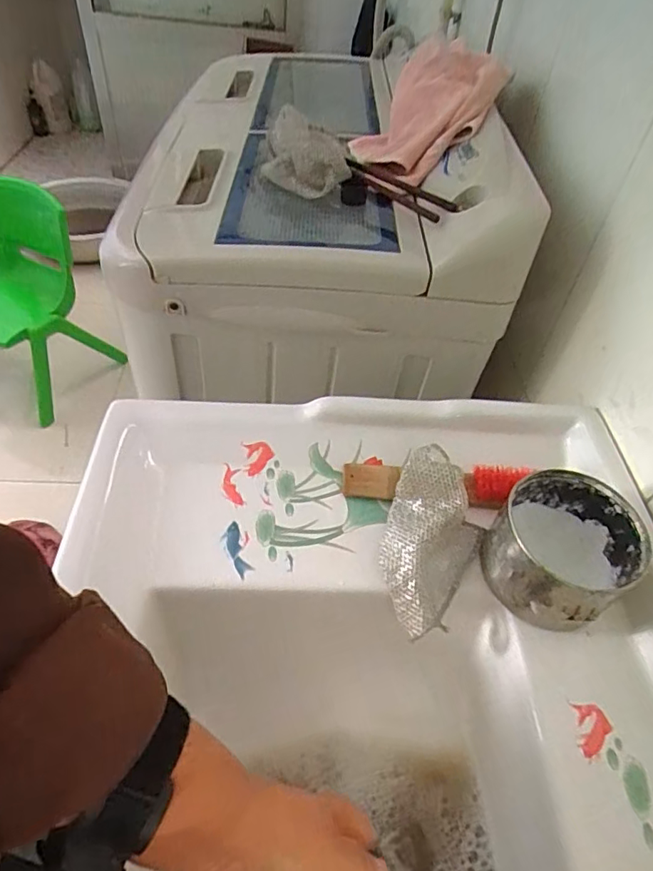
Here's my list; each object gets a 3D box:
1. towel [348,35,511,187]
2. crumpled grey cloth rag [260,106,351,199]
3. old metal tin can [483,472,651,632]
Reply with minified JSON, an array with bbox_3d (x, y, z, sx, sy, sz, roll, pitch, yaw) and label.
[{"bbox_3d":[0.117,-0.392,0.647,0.158,0.035,0.185,31,88,35],"label":"towel"},{"bbox_3d":[-0.026,-0.325,0.605,0.128,0.069,0.063,37,55,25],"label":"crumpled grey cloth rag"},{"bbox_3d":[0.182,0.088,0.418,0.100,0.072,0.104,3,48,-3],"label":"old metal tin can"}]

